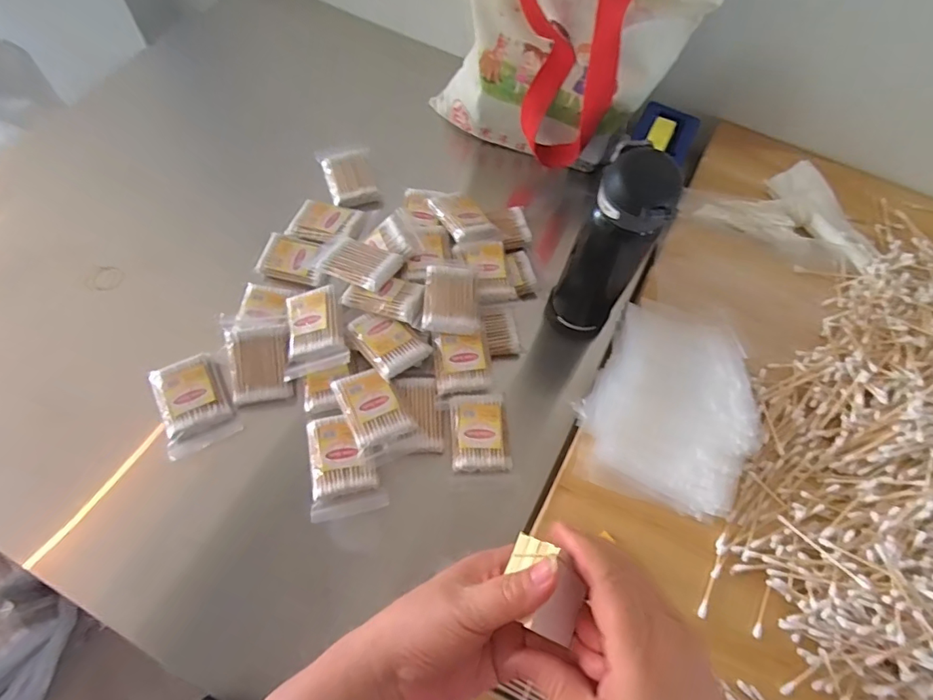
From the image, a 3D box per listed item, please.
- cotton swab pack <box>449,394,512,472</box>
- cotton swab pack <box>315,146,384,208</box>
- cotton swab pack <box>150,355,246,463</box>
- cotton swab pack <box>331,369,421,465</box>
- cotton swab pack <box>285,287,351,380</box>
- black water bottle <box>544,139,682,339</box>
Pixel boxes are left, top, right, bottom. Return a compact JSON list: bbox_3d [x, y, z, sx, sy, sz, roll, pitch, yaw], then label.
[{"bbox_3d":[0.013,0.079,0.494,0.056,0.012,0.075,-2,63,-5],"label":"cotton swab pack"},{"bbox_3d":[-0.144,-0.211,0.629,0.060,0.028,0.078,-14,65,-11],"label":"cotton swab pack"},{"bbox_3d":[-0.262,0.051,0.491,0.061,0.023,0.089,-23,67,-14],"label":"cotton swab pack"},{"bbox_3d":[-0.086,0.058,0.480,0.057,0.018,0.085,-20,66,-13],"label":"cotton swab pack"},{"bbox_3d":[-0.154,-0.019,0.507,0.059,0.018,0.088,-11,64,-9],"label":"cotton swab pack"},{"bbox_3d":[0.129,-0.076,0.473,0.073,0.224,0.071,34,66,13],"label":"black water bottle"}]

